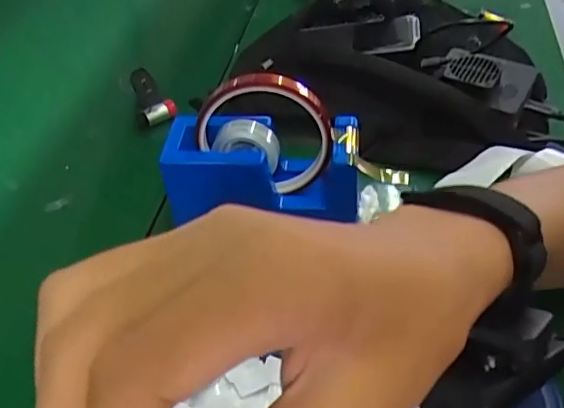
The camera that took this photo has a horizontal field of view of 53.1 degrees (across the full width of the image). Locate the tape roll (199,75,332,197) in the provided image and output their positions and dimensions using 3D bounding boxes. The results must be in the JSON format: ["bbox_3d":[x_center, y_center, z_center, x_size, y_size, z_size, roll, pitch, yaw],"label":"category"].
[{"bbox_3d":[-0.012,-0.045,0.363,0.085,0.085,0.015,11,46,7],"label":"tape roll"}]

